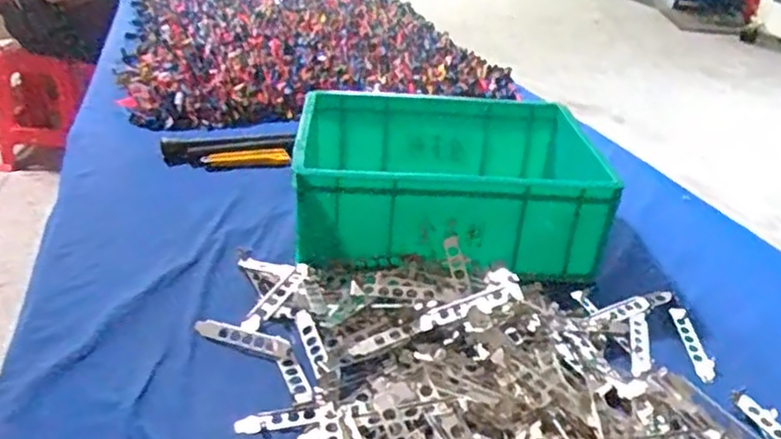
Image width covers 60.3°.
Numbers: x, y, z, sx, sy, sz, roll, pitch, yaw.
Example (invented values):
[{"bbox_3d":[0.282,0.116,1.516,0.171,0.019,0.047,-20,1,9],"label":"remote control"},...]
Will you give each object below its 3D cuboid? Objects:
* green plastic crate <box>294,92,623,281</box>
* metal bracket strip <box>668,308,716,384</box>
[{"bbox_3d":[0.076,-0.060,0.961,0.402,0.135,0.307,1,28,-5],"label":"green plastic crate"},{"bbox_3d":[0.348,0.142,0.772,0.024,0.006,0.131,5,30,1],"label":"metal bracket strip"}]

